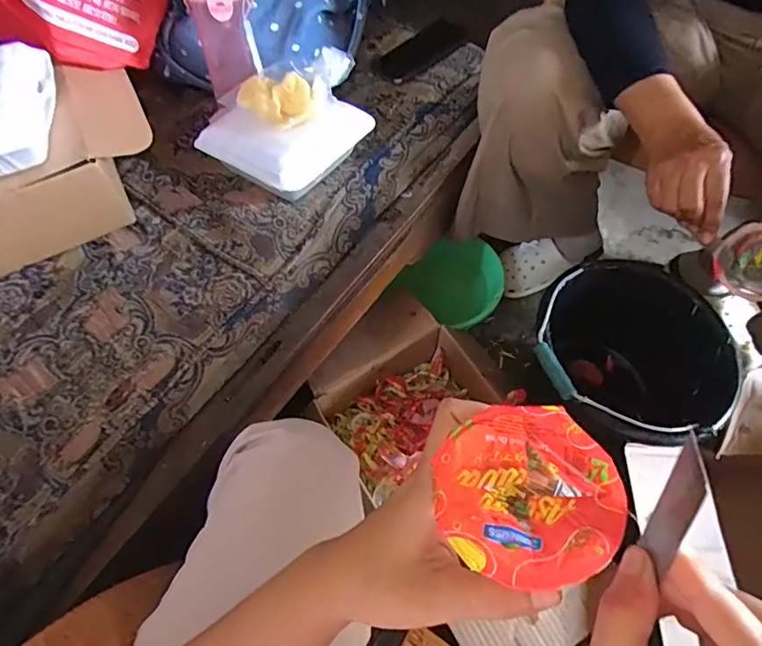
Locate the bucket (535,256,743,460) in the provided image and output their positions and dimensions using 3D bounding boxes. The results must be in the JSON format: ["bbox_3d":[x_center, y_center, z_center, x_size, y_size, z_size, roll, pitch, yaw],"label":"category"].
[{"bbox_3d":[0.359,0.065,0.768,0.267,0.243,0.270,-1,61,2],"label":"bucket"}]

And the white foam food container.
[{"bbox_3d":[-0.126,-0.249,0.673,0.166,0.082,0.176,34,67,18],"label":"white foam food container"}]

